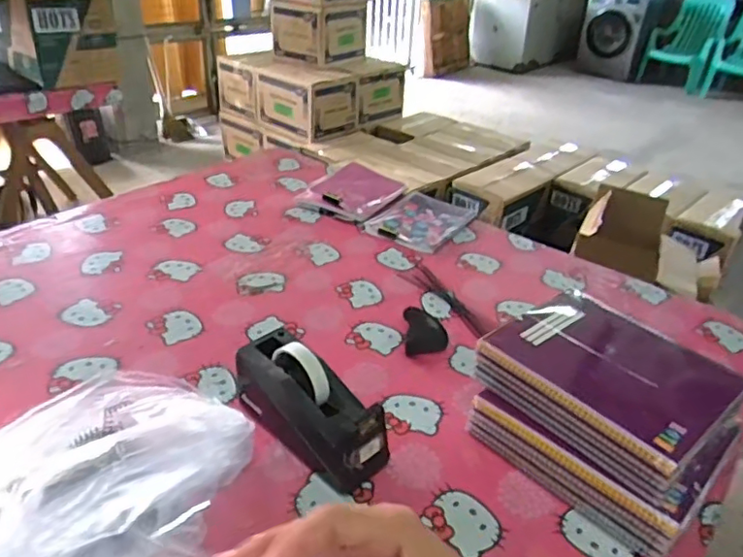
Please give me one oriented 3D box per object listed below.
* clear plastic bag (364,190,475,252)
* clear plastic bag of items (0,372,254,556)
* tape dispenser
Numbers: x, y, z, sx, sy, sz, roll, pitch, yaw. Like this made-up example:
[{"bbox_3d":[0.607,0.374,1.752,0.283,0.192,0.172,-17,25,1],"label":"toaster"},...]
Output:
[{"bbox_3d":[0.109,-0.126,1.260,0.166,0.022,0.232,22,36,26],"label":"clear plastic bag"},{"bbox_3d":[-0.297,0.205,0.598,0.223,0.113,0.327,26,38,30],"label":"clear plastic bag of items"},{"bbox_3d":[-0.074,0.149,0.704,0.206,0.122,0.070,30,40,34],"label":"tape dispenser"}]

